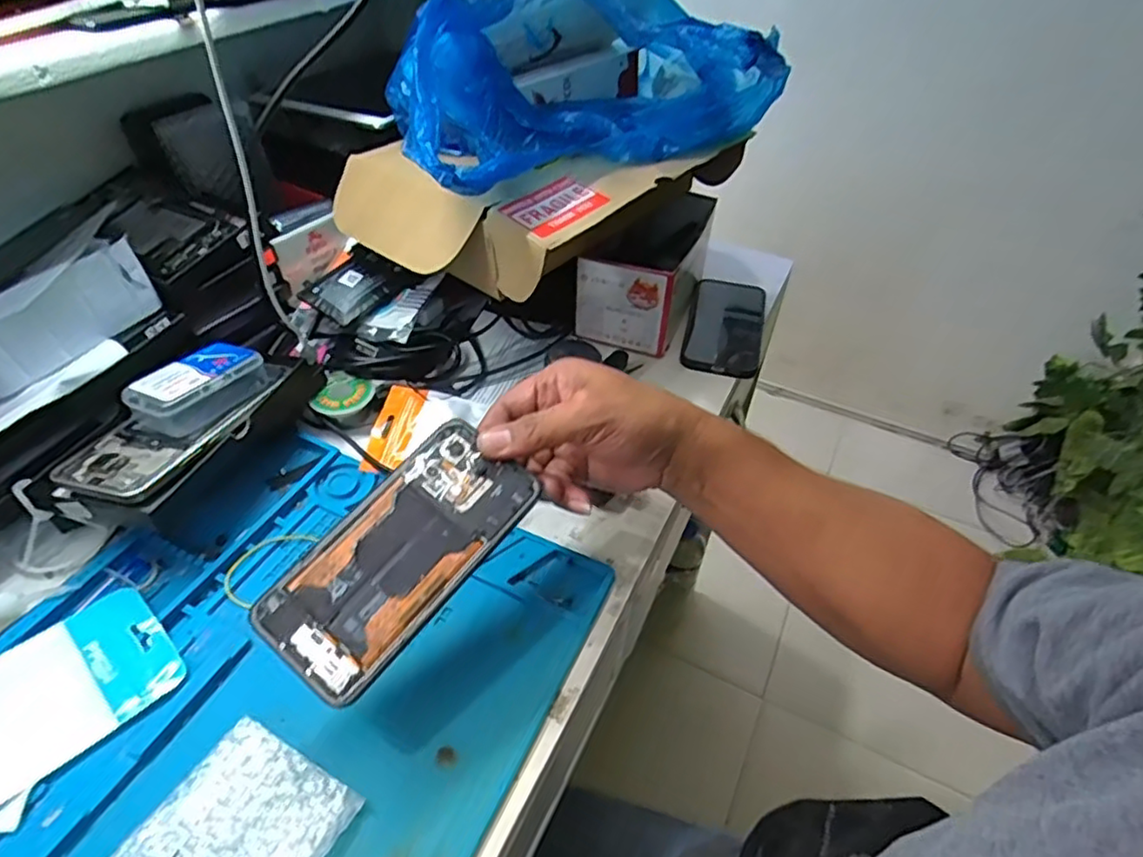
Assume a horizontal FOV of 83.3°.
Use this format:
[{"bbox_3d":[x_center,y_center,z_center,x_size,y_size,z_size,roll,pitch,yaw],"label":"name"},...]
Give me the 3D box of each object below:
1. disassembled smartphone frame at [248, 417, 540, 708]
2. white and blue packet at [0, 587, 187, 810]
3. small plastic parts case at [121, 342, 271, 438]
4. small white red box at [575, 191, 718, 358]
[{"bbox_3d":[-0.096,0.068,0.362,0.077,0.005,0.156,37,67,15],"label":"disassembled smartphone frame"},{"bbox_3d":[-0.299,0.153,0.369,0.088,0.009,0.120,35,53,28],"label":"white and blue packet"},{"bbox_3d":[-0.276,-0.029,0.474,0.056,0.037,0.089,18,46,14],"label":"small plastic parts case"},{"bbox_3d":[0.074,-0.167,0.661,0.101,0.093,0.164,16,46,13],"label":"small white red box"}]

